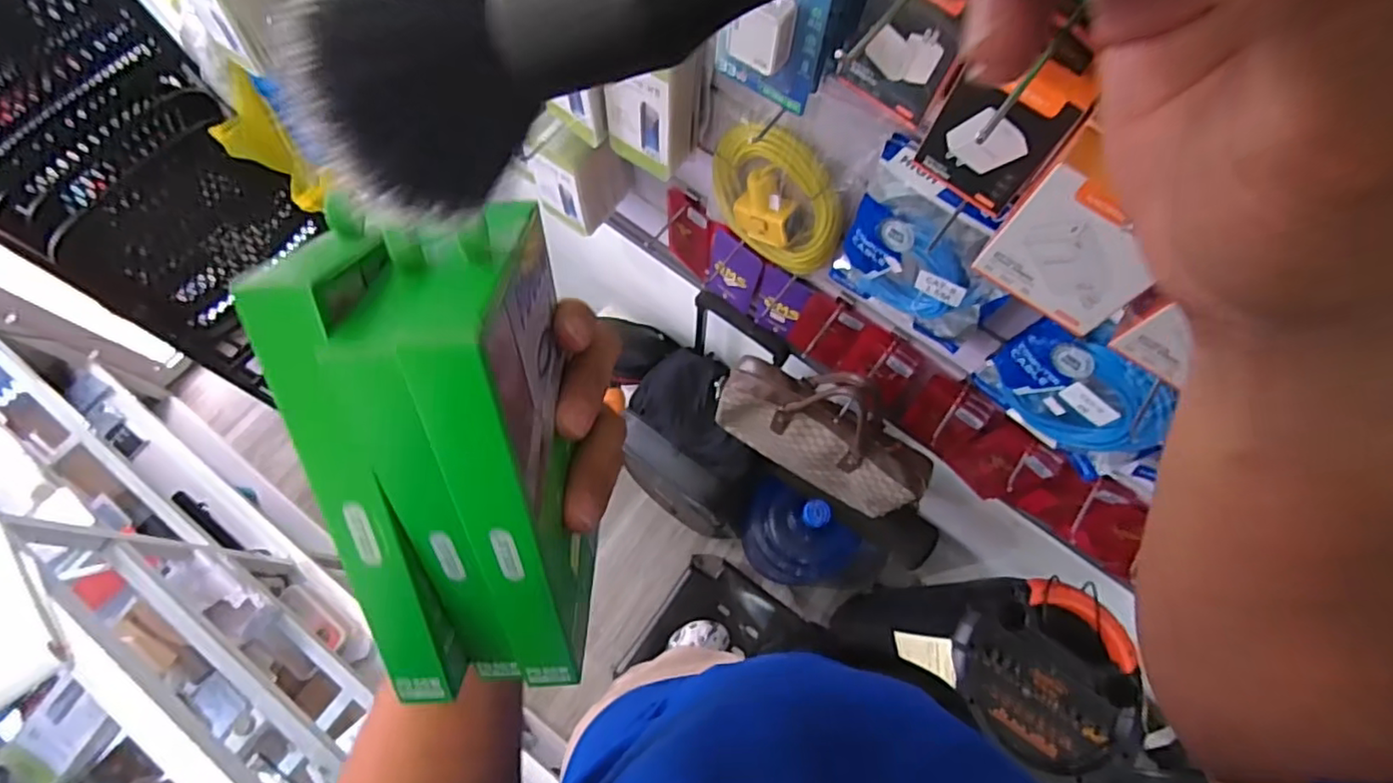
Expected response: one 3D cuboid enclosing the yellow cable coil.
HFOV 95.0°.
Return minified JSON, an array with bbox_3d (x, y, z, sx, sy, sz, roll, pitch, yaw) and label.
[{"bbox_3d":[0.090,-0.220,0.749,0.170,0.201,0.034,36,74,10],"label":"yellow cable coil"}]

